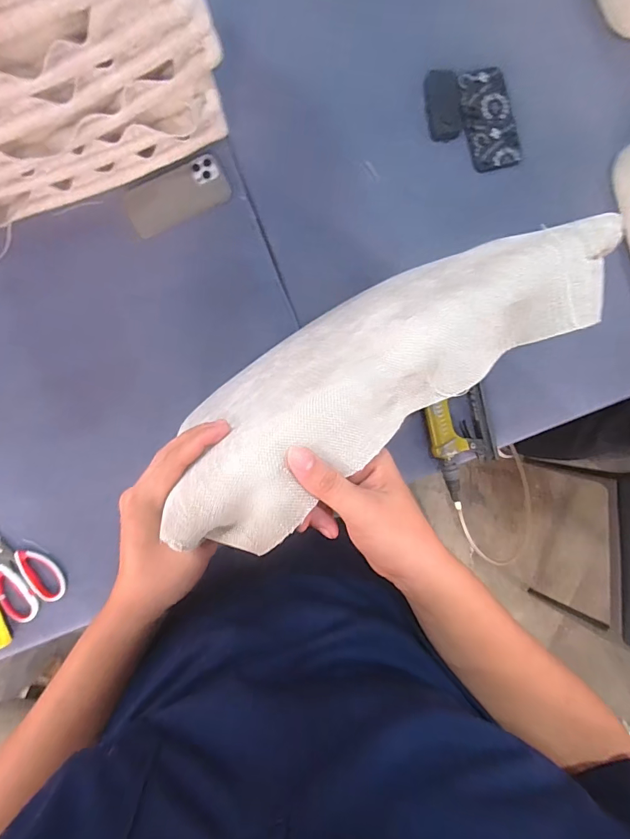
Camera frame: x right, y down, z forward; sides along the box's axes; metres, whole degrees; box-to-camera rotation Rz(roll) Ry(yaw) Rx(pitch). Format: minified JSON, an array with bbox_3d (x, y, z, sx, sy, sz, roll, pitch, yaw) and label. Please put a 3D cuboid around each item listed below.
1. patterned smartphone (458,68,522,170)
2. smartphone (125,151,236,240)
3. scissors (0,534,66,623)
[{"bbox_3d":[0.292,-0.505,0.706,0.085,0.015,0.161,-9,91,-3],"label":"patterned smartphone"},{"bbox_3d":[-0.224,-0.367,0.684,0.166,0.009,0.079,-29,95,-4],"label":"smartphone"},{"bbox_3d":[-0.470,0.220,0.654,0.098,0.008,0.183,-29,92,-3],"label":"scissors"}]

